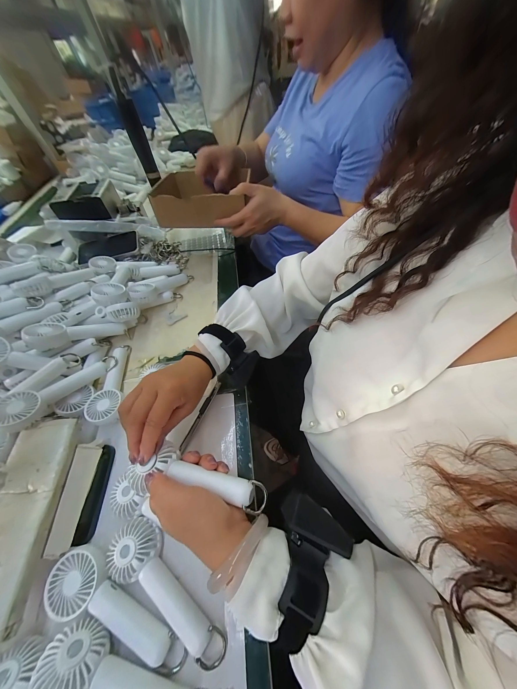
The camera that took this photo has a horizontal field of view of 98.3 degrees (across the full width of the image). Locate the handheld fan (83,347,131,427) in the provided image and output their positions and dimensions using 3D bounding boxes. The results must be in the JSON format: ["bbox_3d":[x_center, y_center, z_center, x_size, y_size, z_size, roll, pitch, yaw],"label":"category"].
[{"bbox_3d":[-0.266,0.065,0.402,0.052,0.031,0.158,-16,55,-7],"label":"handheld fan"}]

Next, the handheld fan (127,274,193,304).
[{"bbox_3d":[-0.223,-0.136,0.520,0.048,0.029,0.163,24,39,20],"label":"handheld fan"}]

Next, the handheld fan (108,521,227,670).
[{"bbox_3d":[-0.101,0.264,0.249,0.161,0.032,0.058,23,60,19],"label":"handheld fan"}]

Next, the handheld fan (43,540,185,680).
[{"bbox_3d":[-0.149,0.278,0.241,0.158,0.032,0.057,13,57,13],"label":"handheld fan"}]

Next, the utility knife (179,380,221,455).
[{"bbox_3d":[-0.095,0.115,0.366,0.011,0.013,0.119,20,59,17],"label":"utility knife"}]

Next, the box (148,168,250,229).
[{"bbox_3d":[-0.129,-0.357,0.529,0.200,0.067,0.186,-2,56,7],"label":"box"}]

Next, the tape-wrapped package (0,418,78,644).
[{"bbox_3d":[-0.291,0.205,0.274,0.074,0.025,0.213,-11,55,1],"label":"tape-wrapped package"}]

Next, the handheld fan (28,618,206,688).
[{"bbox_3d":[-0.121,0.317,0.206,0.162,0.030,0.046,19,58,2],"label":"handheld fan"}]

